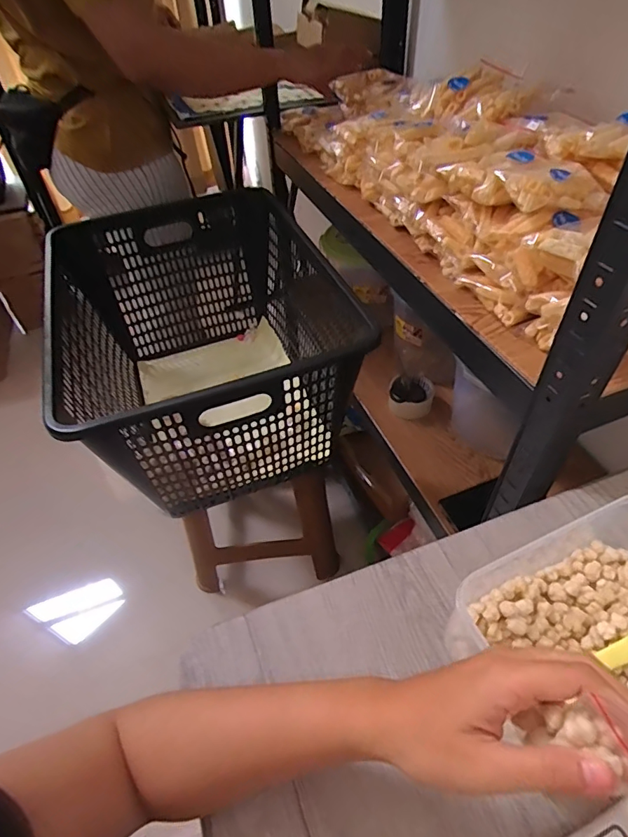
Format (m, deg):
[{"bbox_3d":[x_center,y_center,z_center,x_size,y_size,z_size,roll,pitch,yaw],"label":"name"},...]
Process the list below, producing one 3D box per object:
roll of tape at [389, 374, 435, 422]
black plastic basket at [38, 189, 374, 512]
[{"bbox_3d":[0.188,-0.043,0.915,0.084,0.047,0.077,7,48,11],"label":"roll of tape"},{"bbox_3d":[-0.177,-0.138,0.869,0.452,0.319,0.614,-17,48,-12],"label":"black plastic basket"}]

